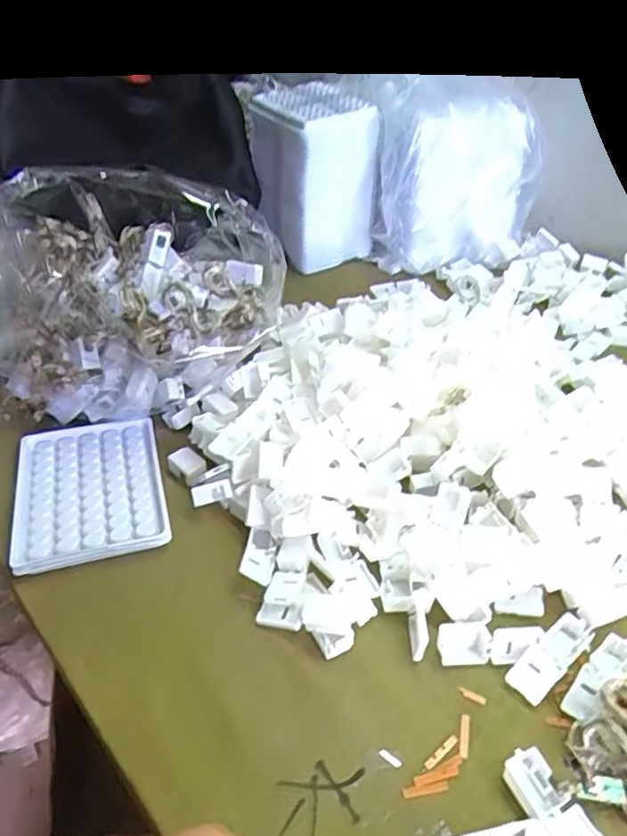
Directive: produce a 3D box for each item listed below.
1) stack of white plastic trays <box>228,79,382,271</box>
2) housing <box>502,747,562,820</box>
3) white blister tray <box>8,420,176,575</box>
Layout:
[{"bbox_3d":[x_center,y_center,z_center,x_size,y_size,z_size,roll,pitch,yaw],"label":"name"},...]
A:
[{"bbox_3d":[-0.007,-0.265,0.704,0.105,0.158,0.123,-20,42,-20],"label":"stack of white plastic trays"},{"bbox_3d":[0.101,0.168,0.292,0.020,0.011,0.028,-10,40,-13],"label":"housing"},{"bbox_3d":[-0.154,0.048,0.442,0.094,0.014,0.126,-11,40,-14],"label":"white blister tray"}]

